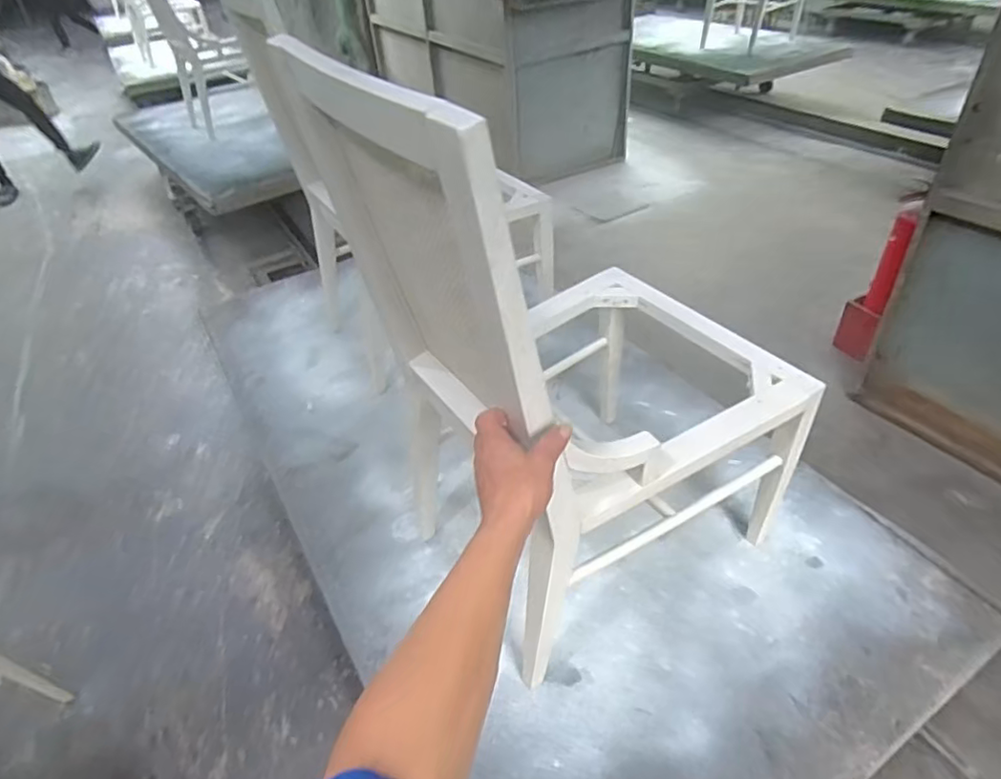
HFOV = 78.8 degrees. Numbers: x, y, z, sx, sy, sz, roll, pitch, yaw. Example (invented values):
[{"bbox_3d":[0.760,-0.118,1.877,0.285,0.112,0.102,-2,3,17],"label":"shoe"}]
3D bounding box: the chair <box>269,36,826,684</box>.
[{"bbox_3d":[0.155,-0.061,0.954,0.601,0.940,0.471,-27,48,-20],"label":"chair"}]

